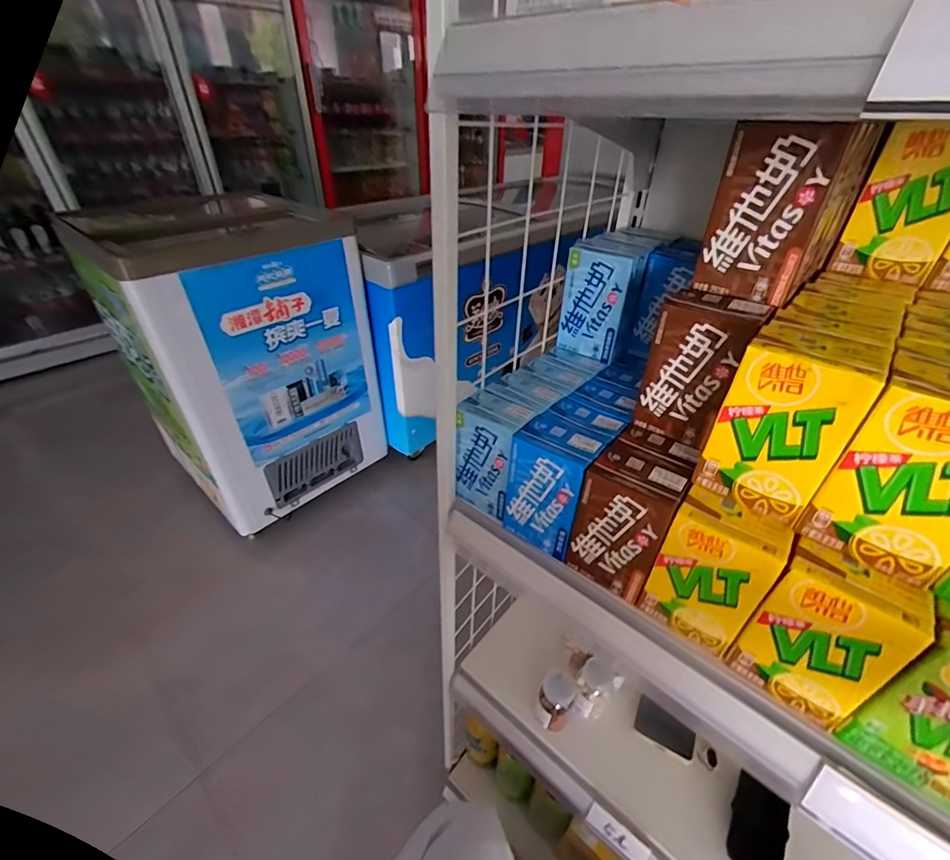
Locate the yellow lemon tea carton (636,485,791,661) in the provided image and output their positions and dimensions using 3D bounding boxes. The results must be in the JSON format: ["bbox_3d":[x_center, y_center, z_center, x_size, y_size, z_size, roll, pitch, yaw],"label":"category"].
[{"bbox_3d":[0.165,0.100,0.308,0.062,0.101,0.040,26,44,29],"label":"yellow lemon tea carton"}]

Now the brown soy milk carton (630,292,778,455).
[{"bbox_3d":[0.166,-0.046,0.331,0.058,0.103,0.041,28,45,31],"label":"brown soy milk carton"}]

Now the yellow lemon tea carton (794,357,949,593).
[{"bbox_3d":[0.241,0.021,0.240,0.066,0.102,0.056,28,45,31],"label":"yellow lemon tea carton"}]

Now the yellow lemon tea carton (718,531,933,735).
[{"bbox_3d":[0.213,0.127,0.272,0.064,0.103,0.039,27,45,30],"label":"yellow lemon tea carton"}]

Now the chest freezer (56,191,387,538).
[{"bbox_3d":[-0.687,-0.210,1.355,0.482,0.810,0.588,28,45,31],"label":"chest freezer"}]

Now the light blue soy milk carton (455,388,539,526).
[{"bbox_3d":[0.016,0.024,0.406,0.059,0.103,0.049,22,42,25],"label":"light blue soy milk carton"}]

